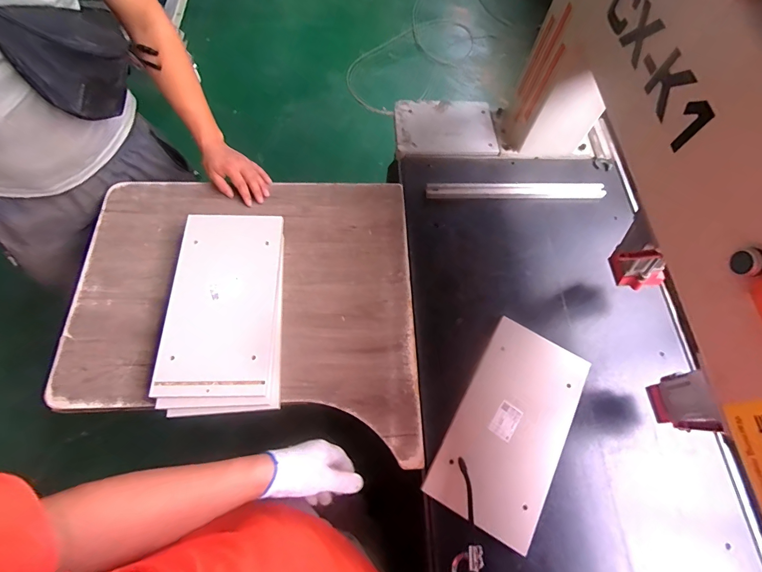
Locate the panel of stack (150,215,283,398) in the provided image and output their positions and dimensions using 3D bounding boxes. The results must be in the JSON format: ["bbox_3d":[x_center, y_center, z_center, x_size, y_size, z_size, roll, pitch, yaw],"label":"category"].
[{"bbox_3d":[-0.283,0.023,0.675,0.181,0.016,0.334,0,67,-2],"label":"panel of stack"}]

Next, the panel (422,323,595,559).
[{"bbox_3d":[0.230,0.240,0.656,0.181,0.021,0.340,29,69,10],"label":"panel"}]

